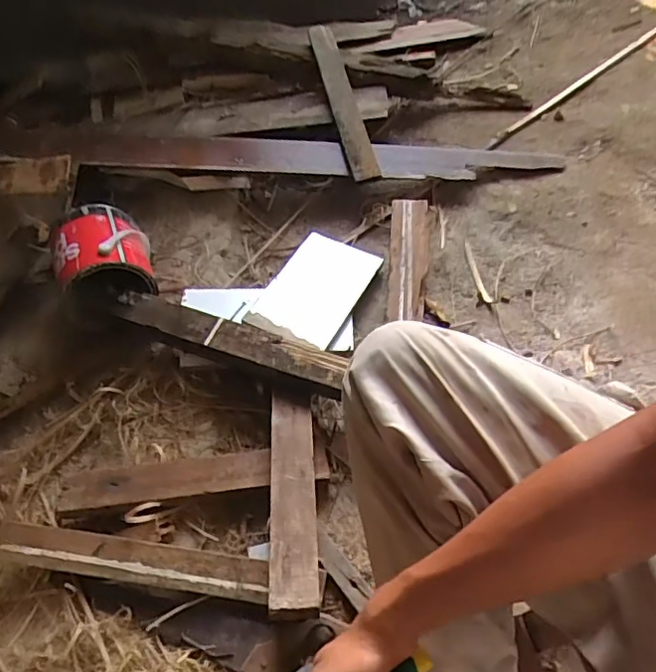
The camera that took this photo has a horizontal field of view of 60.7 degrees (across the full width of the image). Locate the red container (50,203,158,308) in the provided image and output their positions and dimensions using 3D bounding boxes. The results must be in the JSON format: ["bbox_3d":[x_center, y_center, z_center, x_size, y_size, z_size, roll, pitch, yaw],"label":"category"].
[{"bbox_3d":[-0.383,-0.121,0.955,0.154,0.137,0.160,-19,56,-4],"label":"red container"}]

